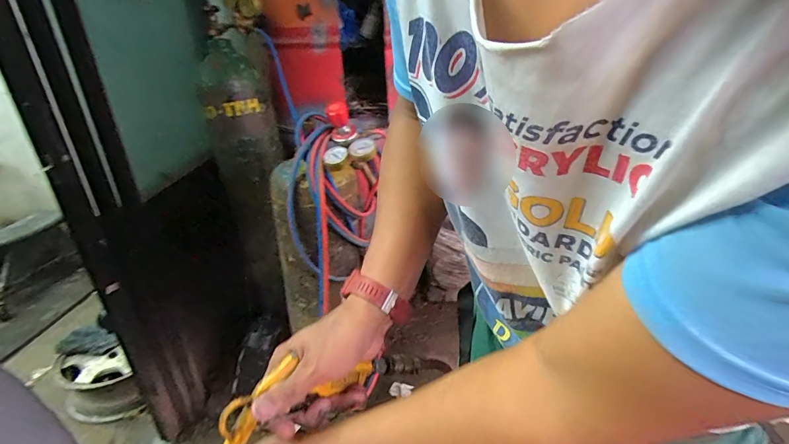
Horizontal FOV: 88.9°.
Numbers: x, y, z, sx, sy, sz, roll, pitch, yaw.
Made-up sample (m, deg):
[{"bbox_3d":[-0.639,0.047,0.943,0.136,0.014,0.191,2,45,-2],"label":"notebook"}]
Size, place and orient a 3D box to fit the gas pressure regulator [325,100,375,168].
[{"bbox_3d":[-0.125,-0.227,1.066,0.131,0.157,0.085,-10,27,-16],"label":"gas pressure regulator"}]

